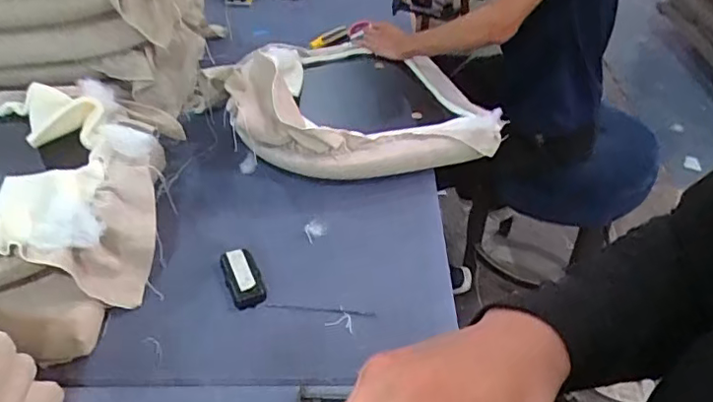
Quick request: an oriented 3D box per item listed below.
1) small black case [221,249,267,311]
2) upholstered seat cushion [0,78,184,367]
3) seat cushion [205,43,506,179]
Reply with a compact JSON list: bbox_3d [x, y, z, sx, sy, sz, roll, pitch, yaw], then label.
[{"bbox_3d":[-0.174,0.119,0.894,0.052,0.030,0.101,-16,46,-16],"label":"small black case"},{"bbox_3d":[-0.575,-0.005,0.920,0.529,0.163,0.485,1,43,1],"label":"upholstered seat cushion"},{"bbox_3d":[-0.015,-0.182,1.095,0.484,0.194,0.372,-5,44,-5],"label":"seat cushion"}]

